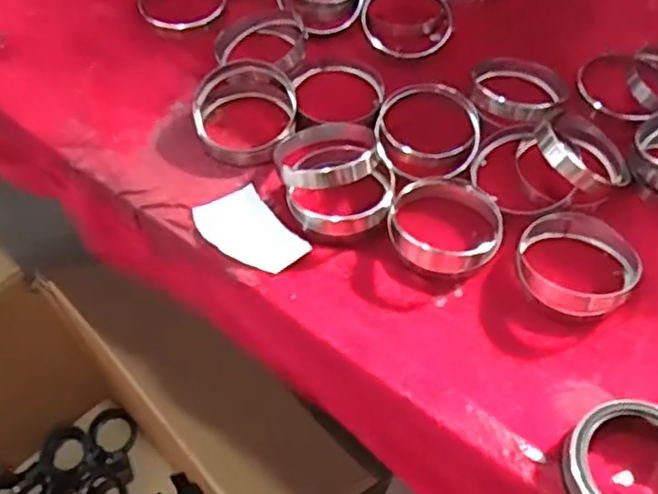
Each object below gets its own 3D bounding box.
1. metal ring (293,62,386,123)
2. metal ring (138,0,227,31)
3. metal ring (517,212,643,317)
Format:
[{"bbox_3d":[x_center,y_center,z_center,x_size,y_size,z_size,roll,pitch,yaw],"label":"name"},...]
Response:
[{"bbox_3d":[0.008,-0.120,0.524,0.070,0.012,0.067,1,57,-1],"label":"metal ring"},{"bbox_3d":[-0.122,-0.208,0.579,0.071,0.012,0.071,1,57,-1],"label":"metal ring"},{"bbox_3d":[0.154,0.011,0.434,0.071,0.021,0.071,1,57,-1],"label":"metal ring"}]

